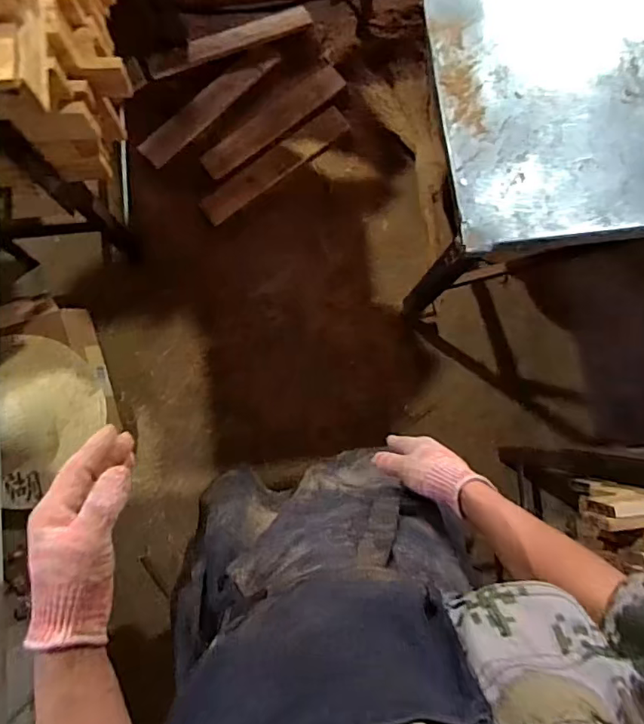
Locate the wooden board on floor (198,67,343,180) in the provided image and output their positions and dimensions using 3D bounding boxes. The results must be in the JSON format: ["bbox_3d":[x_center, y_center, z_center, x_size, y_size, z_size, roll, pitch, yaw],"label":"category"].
[{"bbox_3d":[-0.139,-0.679,1.536,0.454,0.022,0.087,-37,87,-7],"label":"wooden board on floor"}]

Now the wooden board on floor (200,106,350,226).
[{"bbox_3d":[-0.135,-0.554,1.544,0.465,0.019,0.087,-37,86,-2],"label":"wooden board on floor"}]

